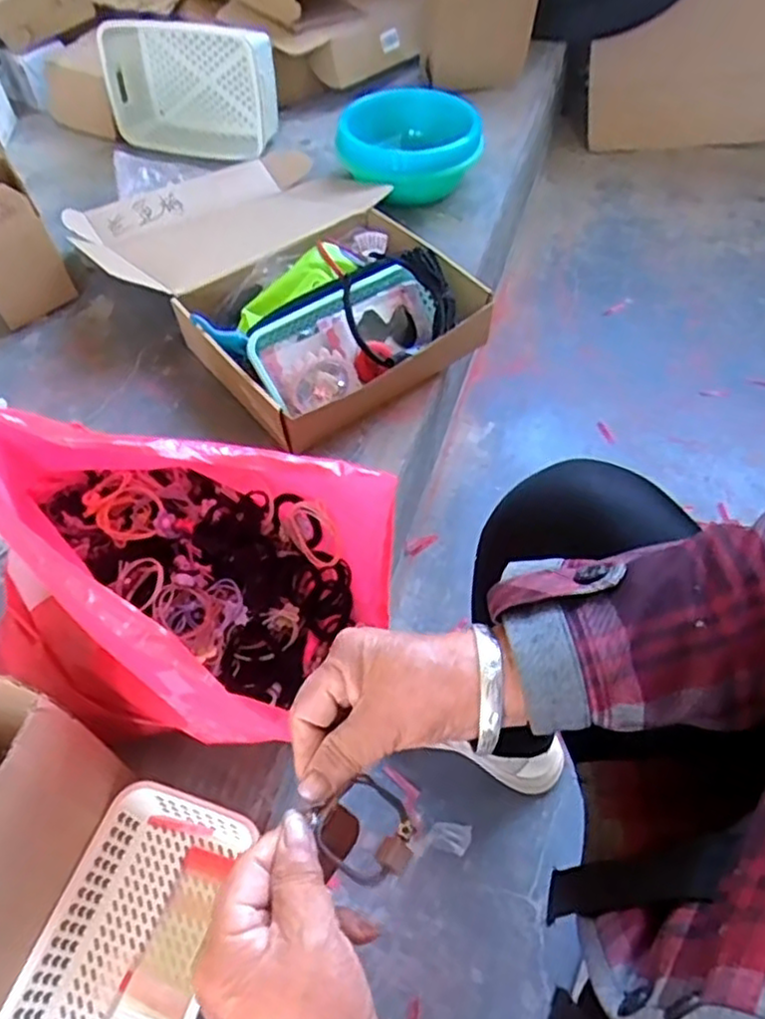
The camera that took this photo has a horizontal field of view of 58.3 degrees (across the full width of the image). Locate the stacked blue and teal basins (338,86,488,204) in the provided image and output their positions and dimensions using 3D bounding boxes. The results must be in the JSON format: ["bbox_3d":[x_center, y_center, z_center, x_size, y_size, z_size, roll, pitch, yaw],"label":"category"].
[{"bbox_3d":[0.042,-0.595,1.132,0.194,0.117,0.186,0,54,1],"label":"stacked blue and teal basins"}]

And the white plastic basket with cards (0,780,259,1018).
[{"bbox_3d":[-0.196,0.347,0.502,0.123,0.046,0.267,13,55,10],"label":"white plastic basket with cards"}]

